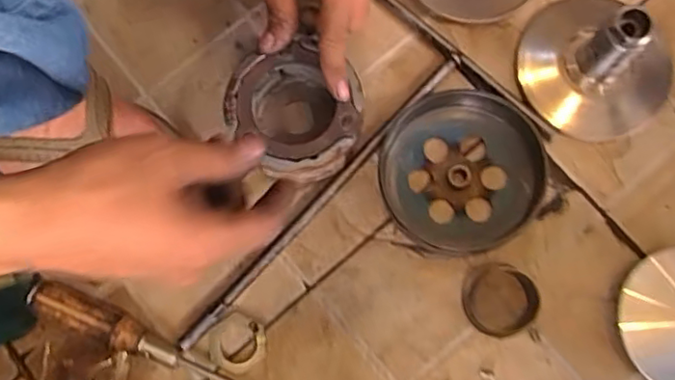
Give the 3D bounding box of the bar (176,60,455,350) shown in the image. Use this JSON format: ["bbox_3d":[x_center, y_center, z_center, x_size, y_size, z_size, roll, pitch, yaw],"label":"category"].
[{"bbox_3d":[-0.013,0.007,0.465,0.012,0.009,0.290,42,82,8],"label":"bar"}]

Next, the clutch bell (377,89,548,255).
[{"bbox_3d":[0.090,-0.014,0.454,0.115,0.031,0.116,0,79,1],"label":"clutch bell"}]

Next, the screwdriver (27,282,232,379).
[{"bbox_3d":[-0.122,0.116,0.437,0.211,0.027,0.022,25,80,6],"label":"screwdriver"}]

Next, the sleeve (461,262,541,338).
[{"bbox_3d":[0.116,0.078,0.437,0.048,0.030,0.053,-7,79,0],"label":"sleeve"}]

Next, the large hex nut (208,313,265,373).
[{"bbox_3d":[-0.074,0.113,0.448,0.039,0.006,0.040,24,80,6],"label":"large hex nut"}]

